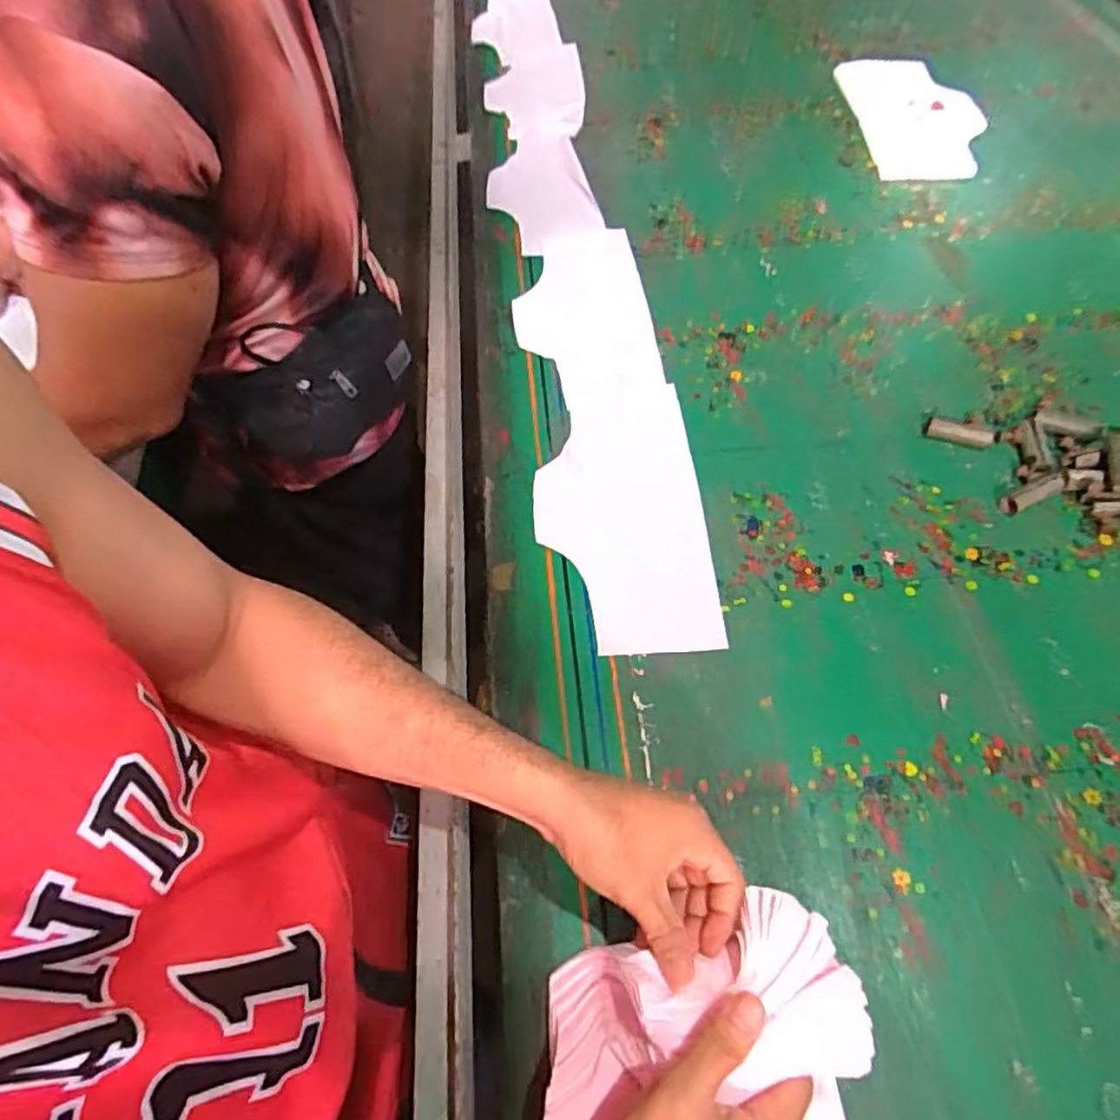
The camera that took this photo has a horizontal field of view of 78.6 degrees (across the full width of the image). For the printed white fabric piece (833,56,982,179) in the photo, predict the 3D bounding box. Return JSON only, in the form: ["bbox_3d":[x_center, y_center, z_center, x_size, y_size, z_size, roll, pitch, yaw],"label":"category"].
[{"bbox_3d":[0.530,-0.668,1.024,0.177,0.016,0.324,-5,62,-1],"label":"printed white fabric piece"}]

